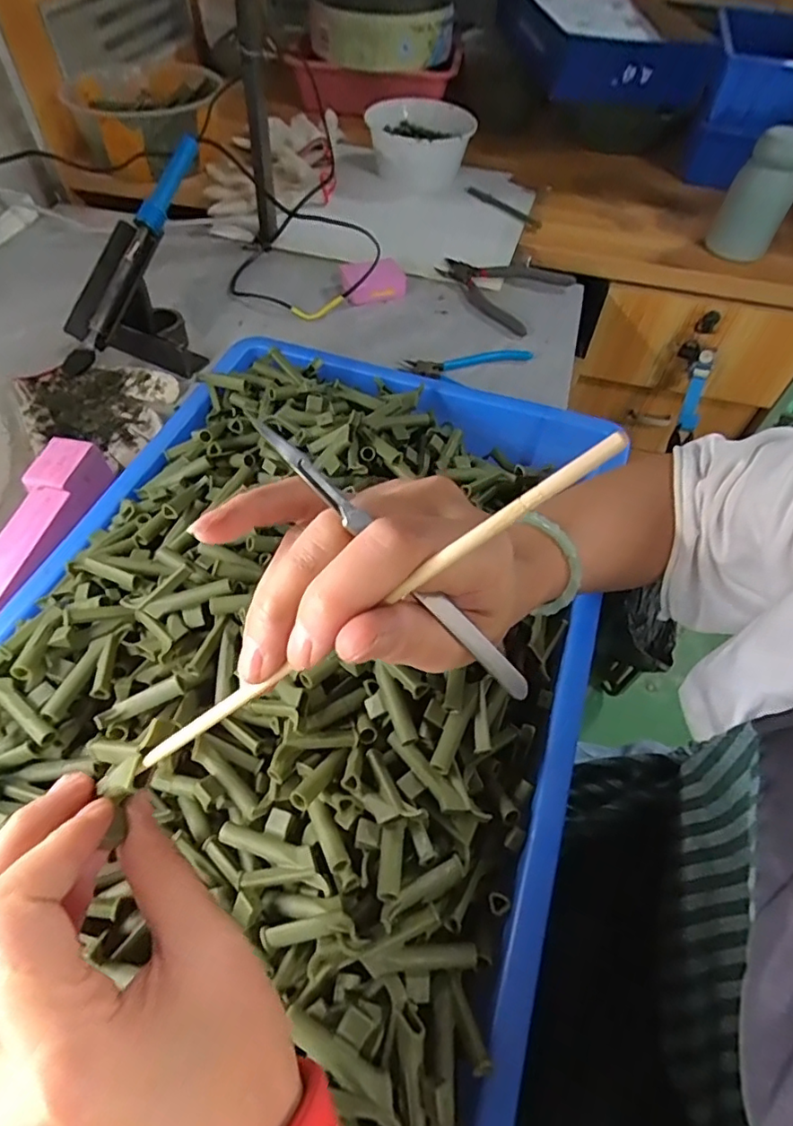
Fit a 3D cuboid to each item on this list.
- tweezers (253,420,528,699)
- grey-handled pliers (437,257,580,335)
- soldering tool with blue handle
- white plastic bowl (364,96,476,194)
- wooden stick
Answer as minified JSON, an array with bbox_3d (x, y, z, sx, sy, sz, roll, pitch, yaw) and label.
[{"bbox_3d":[0.006,0.006,0.183,0.007,0.138,0.008,-14,41,41],"label":"tweezers"},{"bbox_3d":[0.133,-0.370,0.747,0.157,0.014,0.166,29,58,18],"label":"grey-handled pliers"},{"bbox_3d":[-0.271,-0.321,0.583,0.026,0.027,0.283,18,80,11],"label":"soldering tool with blue handle"},{"bbox_3d":[0.036,-0.680,0.914,0.172,0.078,0.214,6,54,2],"label":"white plastic bowl"},{"bbox_3d":[-0.015,0.019,0.166,0.182,0.006,0.006,-35,55,17],"label":"wooden stick"}]

